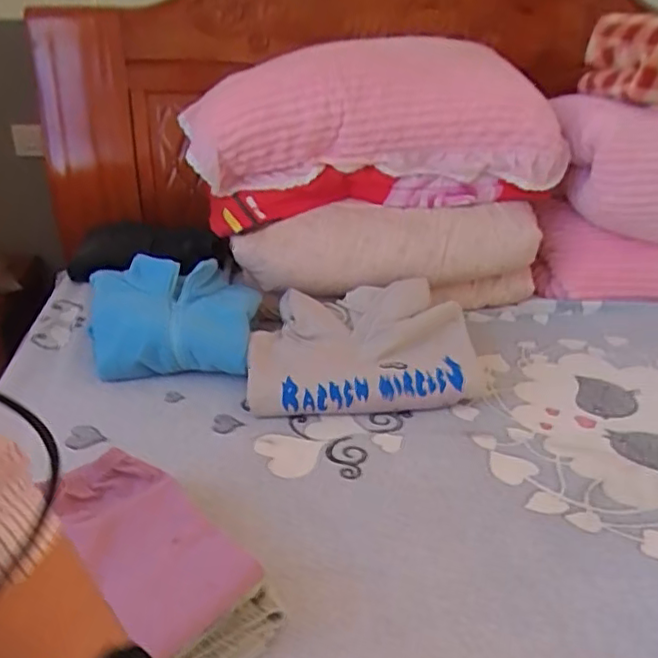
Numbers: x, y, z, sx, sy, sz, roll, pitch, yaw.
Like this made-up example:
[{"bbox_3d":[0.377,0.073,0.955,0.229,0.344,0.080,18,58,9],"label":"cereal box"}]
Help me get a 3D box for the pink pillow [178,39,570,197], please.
[{"bbox_3d":[0.090,-0.401,1.163,0.704,0.239,0.202,-3,28,-4],"label":"pink pillow"}]

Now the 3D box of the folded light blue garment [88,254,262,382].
[{"bbox_3d":[-0.277,-0.023,1.057,0.289,0.222,0.052,-3,-17,9],"label":"folded light blue garment"}]

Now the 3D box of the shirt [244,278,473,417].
[{"bbox_3d":[0.053,0.034,0.999,0.358,0.114,0.236,-1,28,0],"label":"shirt"}]

